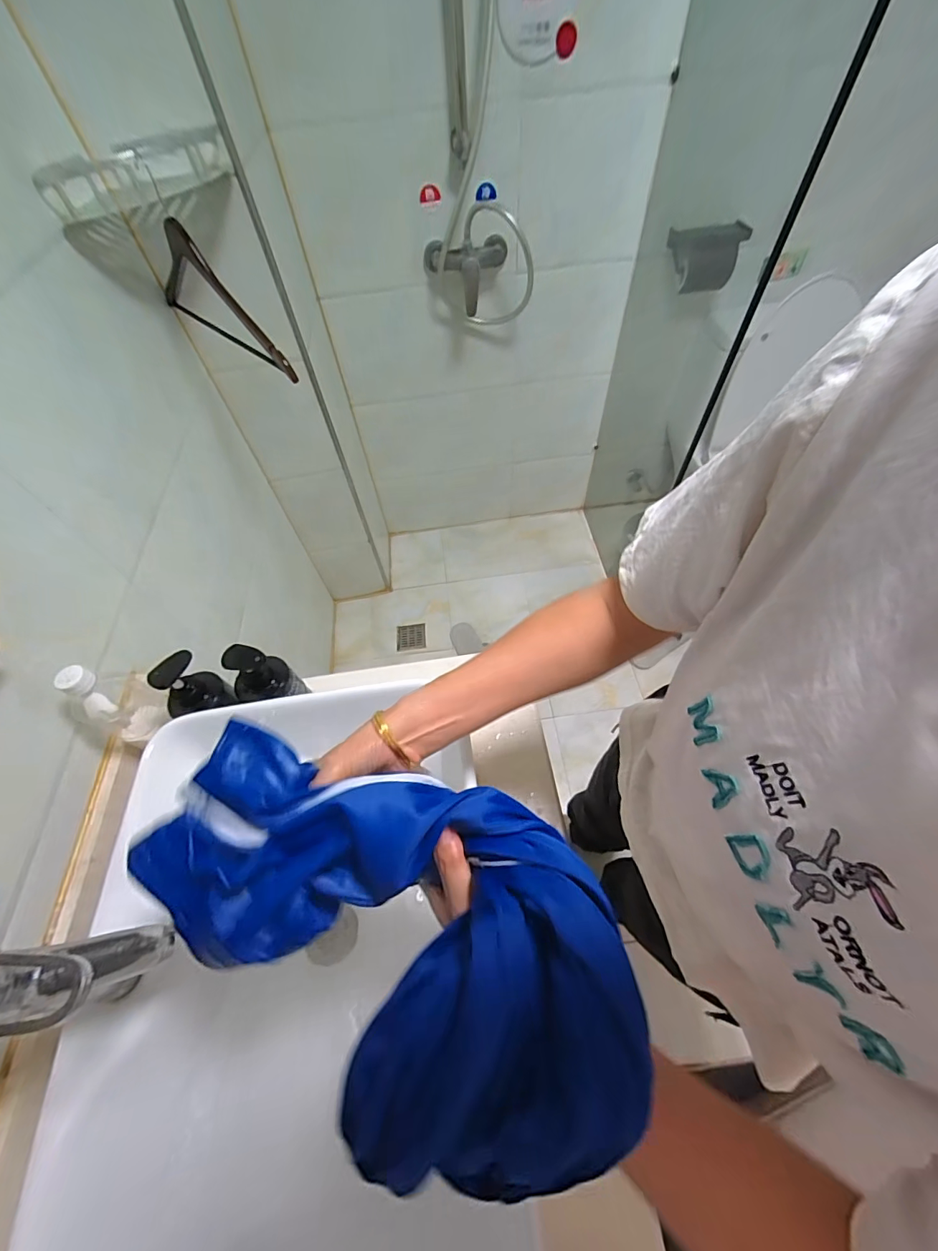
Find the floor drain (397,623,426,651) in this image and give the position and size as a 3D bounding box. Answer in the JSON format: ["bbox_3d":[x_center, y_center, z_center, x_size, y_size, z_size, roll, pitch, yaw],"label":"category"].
[{"bbox_3d":[-0.216,0.044,1.643,0.108,0.009,0.108,-2,59,-13],"label":"floor drain"}]

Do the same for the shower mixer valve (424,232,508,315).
[{"bbox_3d":[-0.004,-0.900,1.150,0.214,0.156,0.097,-5,58,1],"label":"shower mixer valve"}]

